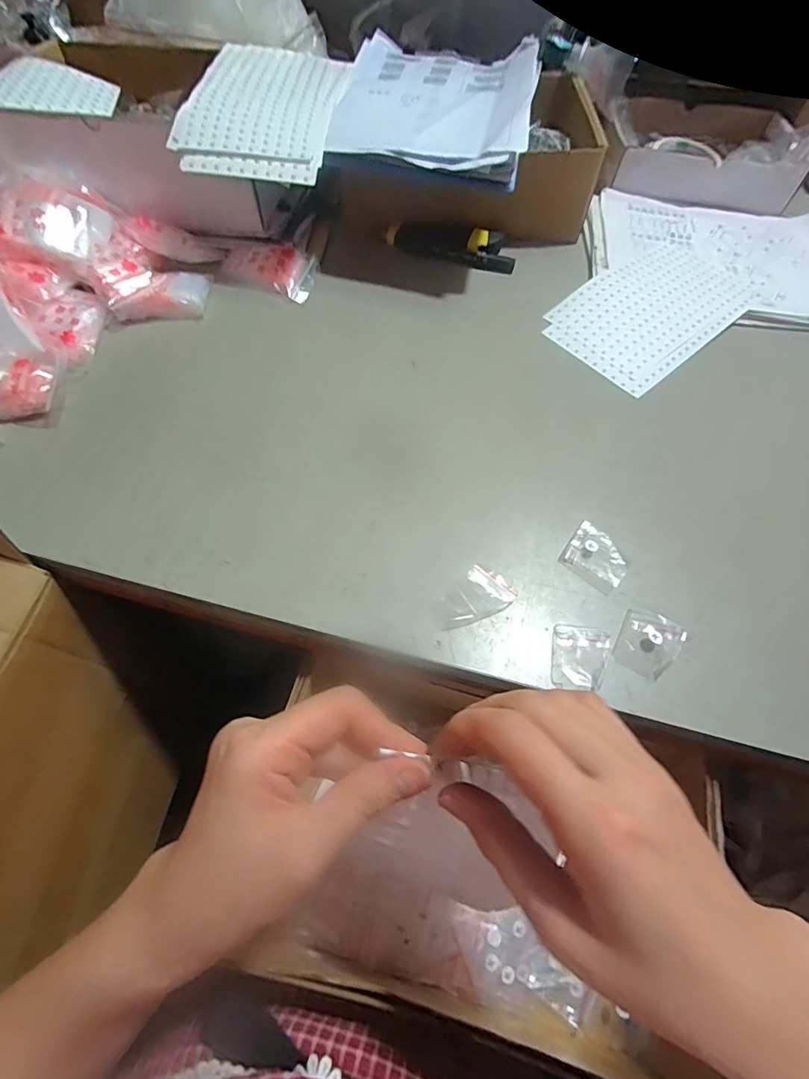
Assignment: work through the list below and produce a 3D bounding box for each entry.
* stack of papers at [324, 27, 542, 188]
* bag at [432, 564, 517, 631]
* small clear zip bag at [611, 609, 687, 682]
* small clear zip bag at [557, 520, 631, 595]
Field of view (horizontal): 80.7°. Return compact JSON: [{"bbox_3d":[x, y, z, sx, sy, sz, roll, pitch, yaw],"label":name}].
[{"bbox_3d":[0.035,-0.484,0.517,0.203,0.028,0.291,10,60,3],"label":"stack of papers"},{"bbox_3d":[0.050,0.045,0.340,0.037,0.004,0.058,40,66,19],"label":"bag"},{"bbox_3d":[0.171,0.071,0.331,0.039,0.008,0.047,29,62,13],"label":"small clear zip bag"},{"bbox_3d":[0.147,0.012,0.361,0.046,0.013,0.040,38,65,18],"label":"small clear zip bag"}]

